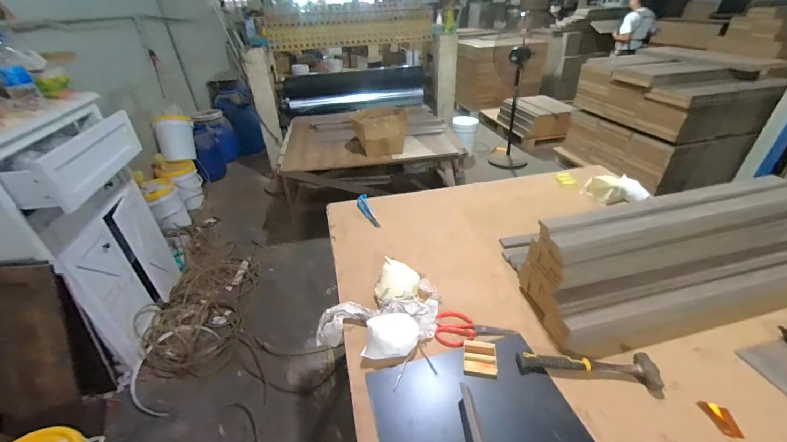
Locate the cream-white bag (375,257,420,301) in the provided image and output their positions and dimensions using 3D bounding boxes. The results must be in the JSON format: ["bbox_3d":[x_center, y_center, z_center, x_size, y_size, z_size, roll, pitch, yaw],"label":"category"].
[{"bbox_3d":[0.009,0.173,0.892,0.114,0.085,0.099,7,35,14],"label":"cream-white bag"}]

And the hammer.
[{"bbox_3d":[0.402,0.311,0.688,0.273,0.031,0.078,0,34,4],"label":"hammer"}]

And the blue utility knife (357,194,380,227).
[{"bbox_3d":[-0.097,-0.040,1.230,0.052,0.021,0.178,-15,52,-20],"label":"blue utility knife"}]

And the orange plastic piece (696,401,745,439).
[{"bbox_3d":[0.618,0.371,0.626,0.043,0.007,0.064,-7,34,-6],"label":"orange plastic piece"}]

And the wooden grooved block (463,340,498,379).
[{"bbox_3d":[0.192,0.305,0.738,0.069,0.017,0.076,4,35,10],"label":"wooden grooved block"}]

